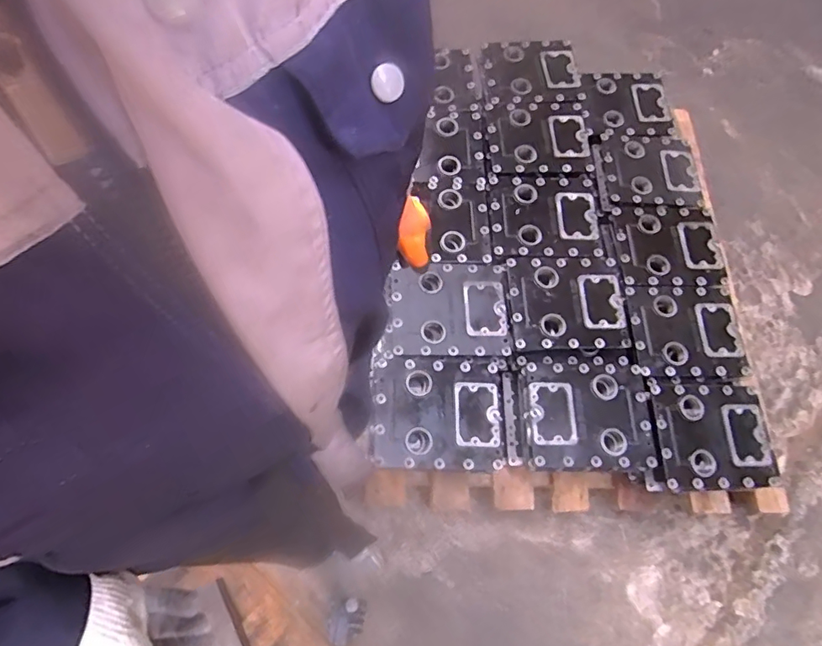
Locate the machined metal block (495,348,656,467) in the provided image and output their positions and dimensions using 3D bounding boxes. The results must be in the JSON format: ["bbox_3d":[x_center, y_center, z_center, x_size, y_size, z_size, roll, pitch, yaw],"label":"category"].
[{"bbox_3d":[0.359,0.201,1.077,0.264,0.133,0.233,0,68,-5],"label":"machined metal block"}]

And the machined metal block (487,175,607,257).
[{"bbox_3d":[0.332,-0.245,1.182,0.300,0.066,0.222,1,68,-5],"label":"machined metal block"}]

